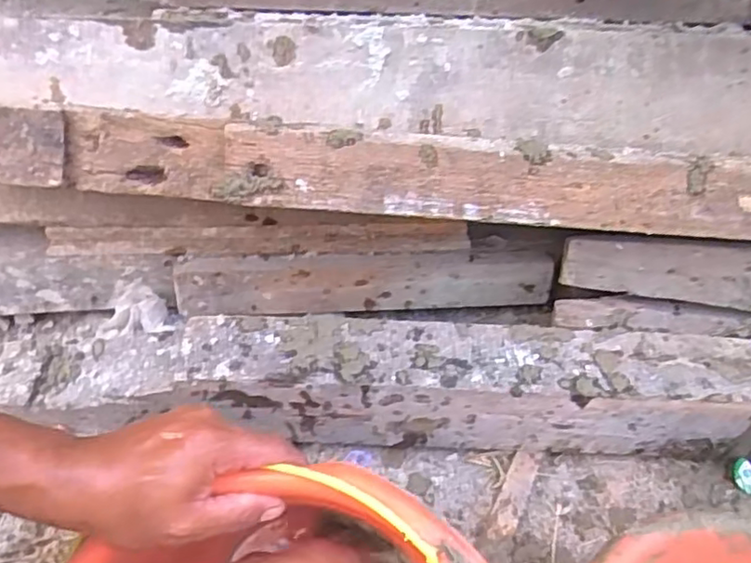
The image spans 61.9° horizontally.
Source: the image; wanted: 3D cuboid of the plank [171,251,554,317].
[{"bbox_3d":[-0.007,0.002,0.769,0.452,0.075,0.030,0,12,-9],"label":"plank"}]

